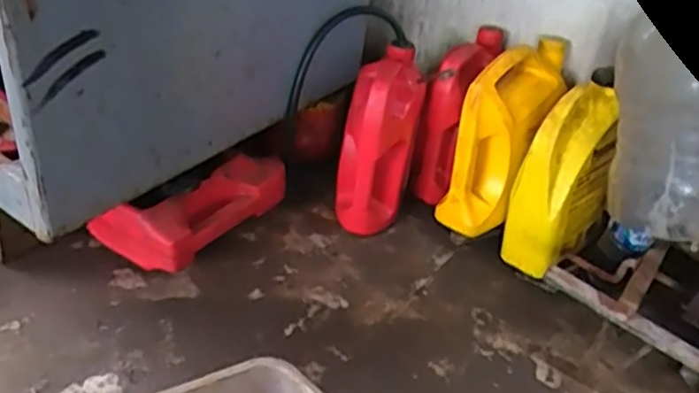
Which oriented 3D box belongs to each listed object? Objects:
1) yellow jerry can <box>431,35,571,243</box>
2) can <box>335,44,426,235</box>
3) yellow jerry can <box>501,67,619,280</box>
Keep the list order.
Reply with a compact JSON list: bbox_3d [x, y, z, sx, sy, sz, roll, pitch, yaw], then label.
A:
[{"bbox_3d":[0.251,-0.096,1.118,0.106,0.280,0.180,25,39,22],"label":"yellow jerry can"},{"bbox_3d":[0.043,-0.065,1.109,0.111,0.315,0.112,5,37,-4],"label":"can"},{"bbox_3d":[0.340,-0.028,1.075,0.111,0.285,0.141,33,42,30],"label":"yellow jerry can"}]

